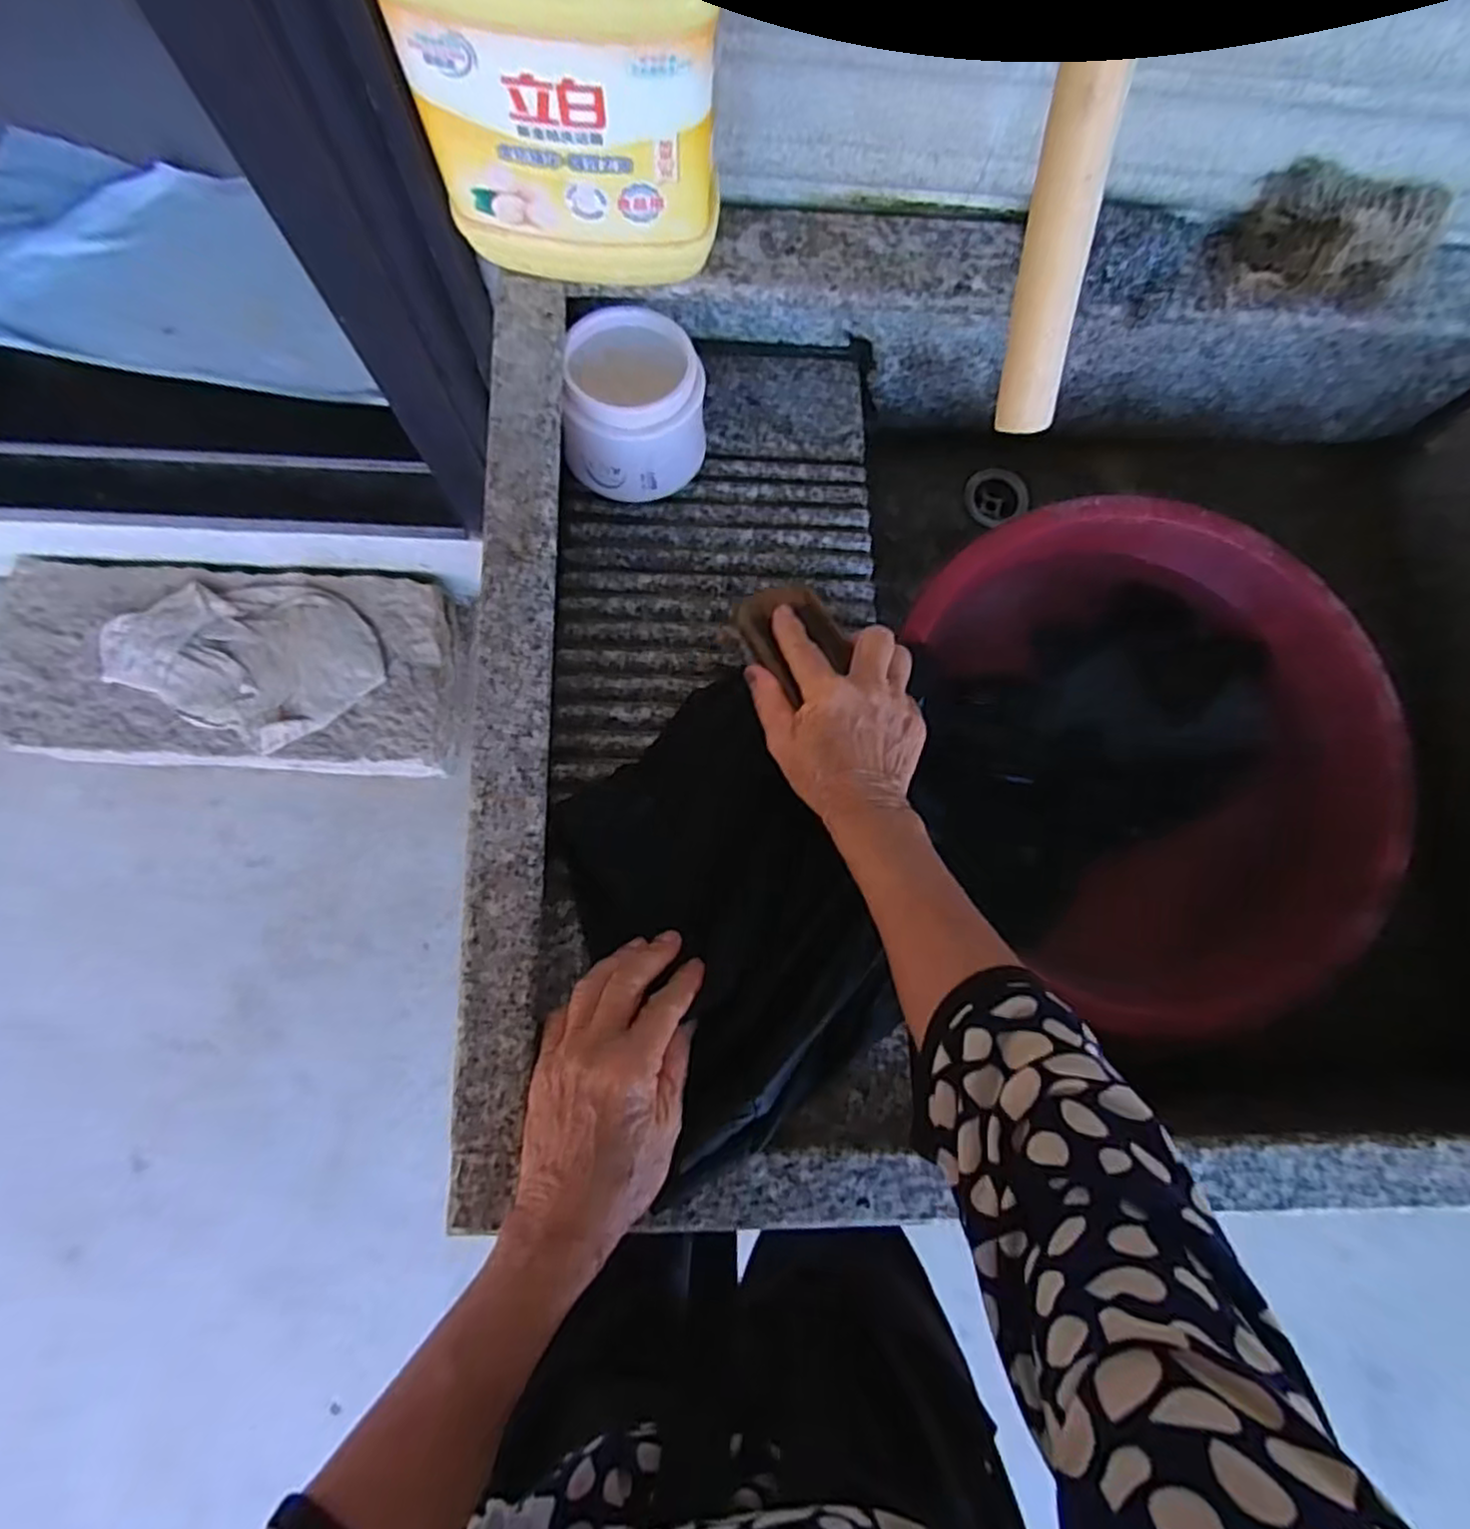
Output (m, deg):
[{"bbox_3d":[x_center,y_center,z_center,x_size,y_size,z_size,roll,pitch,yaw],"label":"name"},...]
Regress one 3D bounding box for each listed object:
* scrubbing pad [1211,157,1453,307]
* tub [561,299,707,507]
[{"bbox_3d":[0.369,-0.324,0.461,0.116,0.048,0.053,4,81,-4],"label":"scrubbing pad"},{"bbox_3d":[-0.064,-0.234,0.491,0.087,0.062,0.094,1,82,-4],"label":"tub"}]

